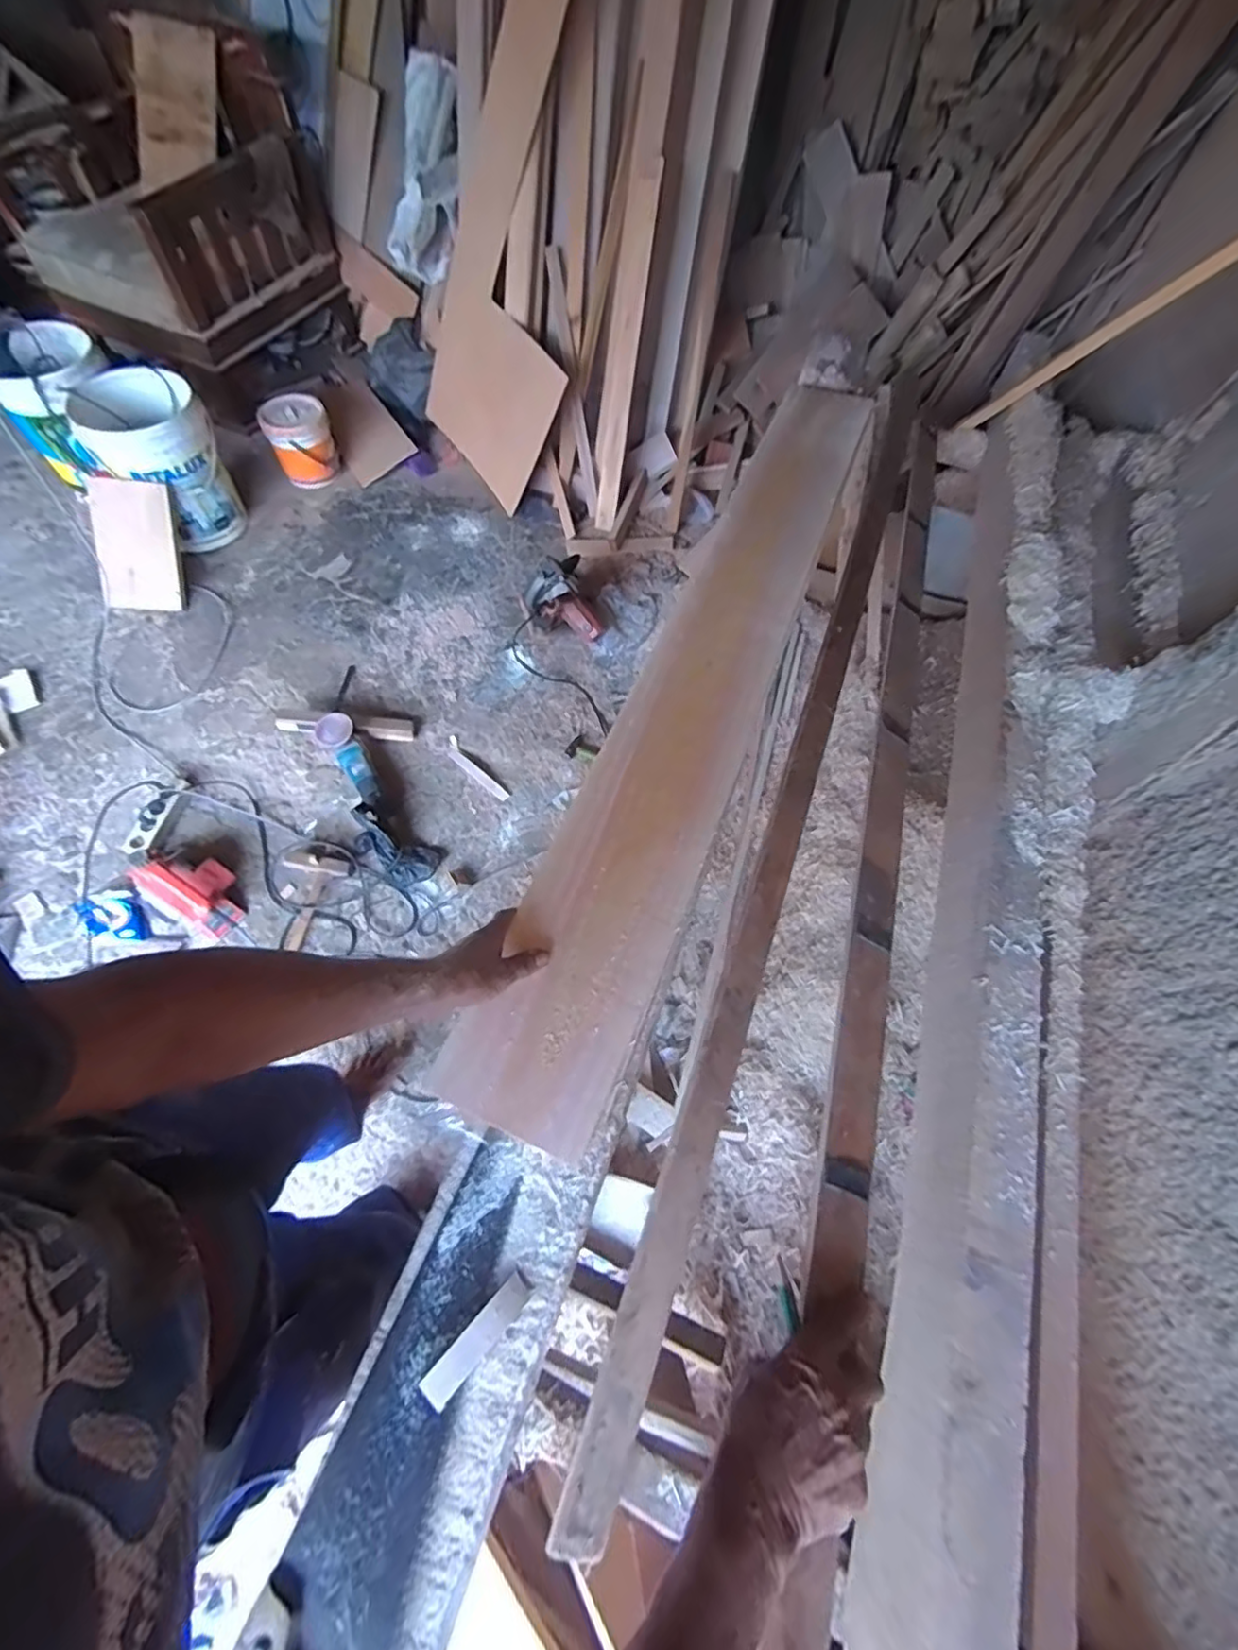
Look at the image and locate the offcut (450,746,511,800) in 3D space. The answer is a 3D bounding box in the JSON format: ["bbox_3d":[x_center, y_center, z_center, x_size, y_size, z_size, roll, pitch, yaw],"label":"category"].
[{"bbox_3d":[-0.364,-0.131,1.586,0.214,0.009,0.030,39,66,16],"label":"offcut"}]

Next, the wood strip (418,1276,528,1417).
[{"bbox_3d":[-0.118,0.430,0.511,0.025,0.007,0.100,44,58,14],"label":"wood strip"}]

